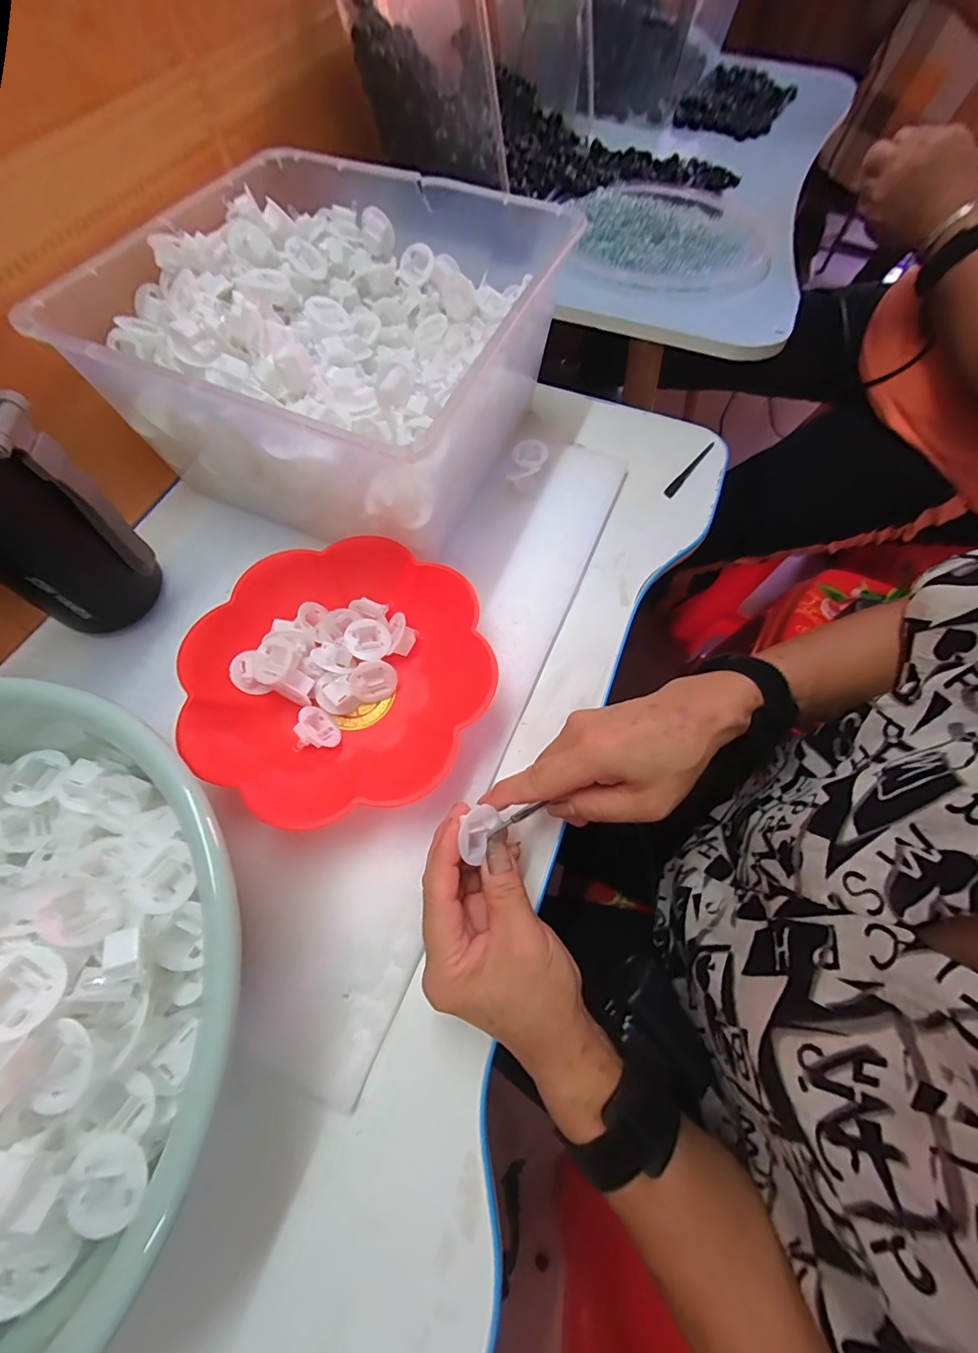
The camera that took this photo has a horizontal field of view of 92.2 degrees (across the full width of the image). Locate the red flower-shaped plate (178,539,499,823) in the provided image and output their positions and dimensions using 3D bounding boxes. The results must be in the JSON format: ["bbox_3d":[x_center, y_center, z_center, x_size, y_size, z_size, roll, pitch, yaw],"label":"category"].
[{"bbox_3d":[-0.100,-0.002,0.328,0.193,0.044,0.190,0,66,-1],"label":"red flower-shaped plate"}]

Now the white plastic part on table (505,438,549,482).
[{"bbox_3d":[0.035,-0.196,0.427,0.031,0.010,0.054,15,66,5],"label":"white plastic part on table"}]

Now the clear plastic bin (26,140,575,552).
[{"bbox_3d":[-0.117,-0.268,0.396,0.293,0.136,0.301,22,67,9],"label":"clear plastic bin"}]

